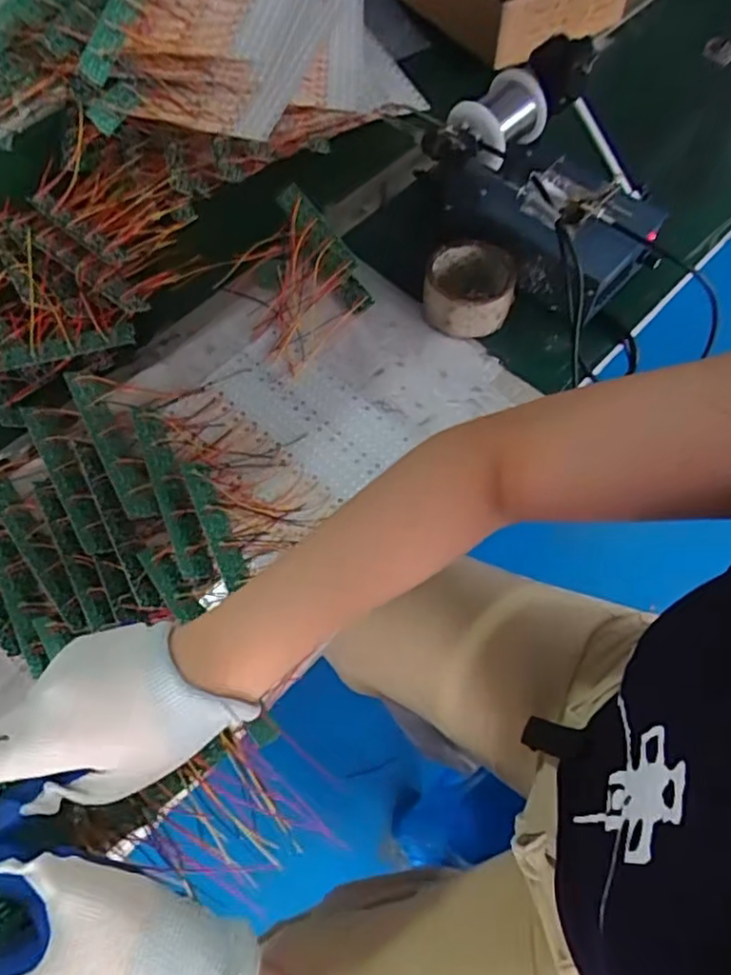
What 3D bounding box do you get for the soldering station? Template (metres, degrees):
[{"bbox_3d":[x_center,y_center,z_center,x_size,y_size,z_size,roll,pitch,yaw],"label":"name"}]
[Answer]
[{"bbox_3d":[0.177,-0.278,0.608,0.154,0.140,0.201,-39,67,-16],"label":"soldering station"}]

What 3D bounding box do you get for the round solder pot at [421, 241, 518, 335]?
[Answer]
[{"bbox_3d":[0.099,-0.192,0.628,0.084,0.044,0.082,-1,64,2],"label":"round solder pot"}]

